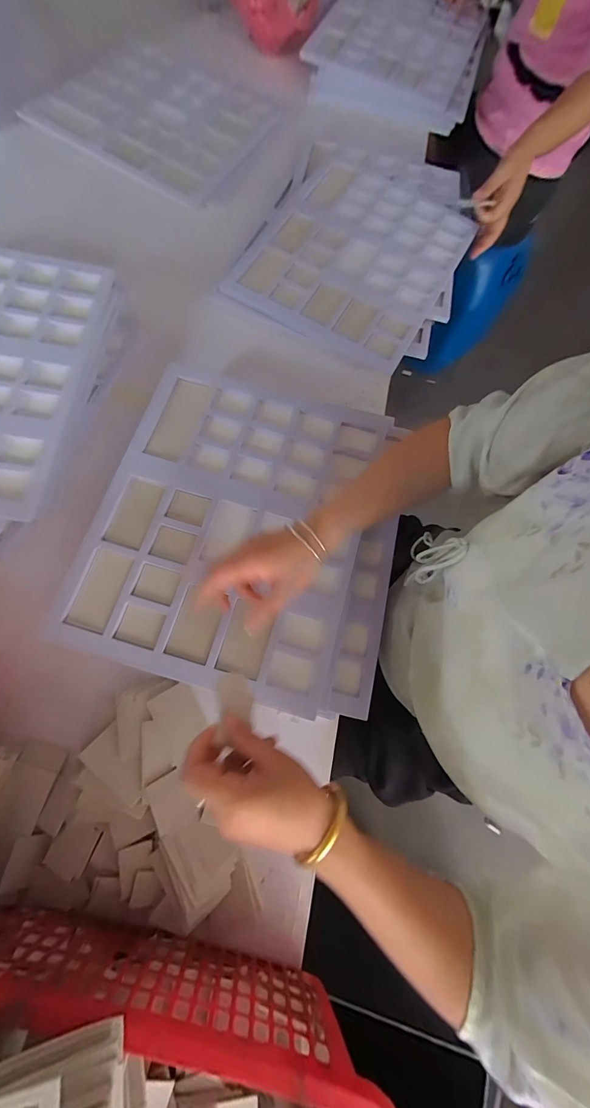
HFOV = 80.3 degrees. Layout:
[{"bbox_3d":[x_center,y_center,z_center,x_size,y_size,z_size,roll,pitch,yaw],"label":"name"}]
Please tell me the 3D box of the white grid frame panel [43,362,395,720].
[{"bbox_3d":[-0.084,-0.054,0.482,0.345,0.029,0.430,15,73,4],"label":"white grid frame panel"}]

